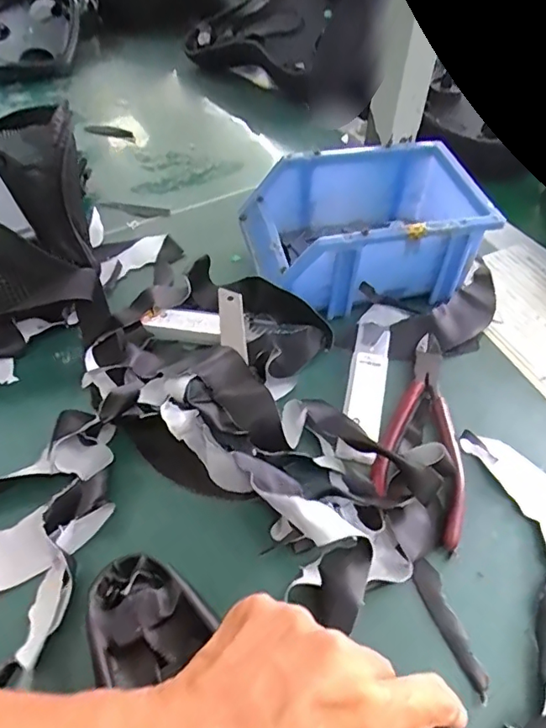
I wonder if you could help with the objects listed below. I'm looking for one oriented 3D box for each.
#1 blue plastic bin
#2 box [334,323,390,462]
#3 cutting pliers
[{"bbox_3d":[0.074,-0.110,0.432,0.181,0.075,0.121,-6,51,-8],"label":"blue plastic bin"},{"bbox_3d":[0.065,0.015,0.369,0.025,0.012,0.113,11,51,7],"label":"box"},{"bbox_3d":[0.099,0.039,0.354,0.052,0.010,0.157,12,51,8],"label":"cutting pliers"}]

